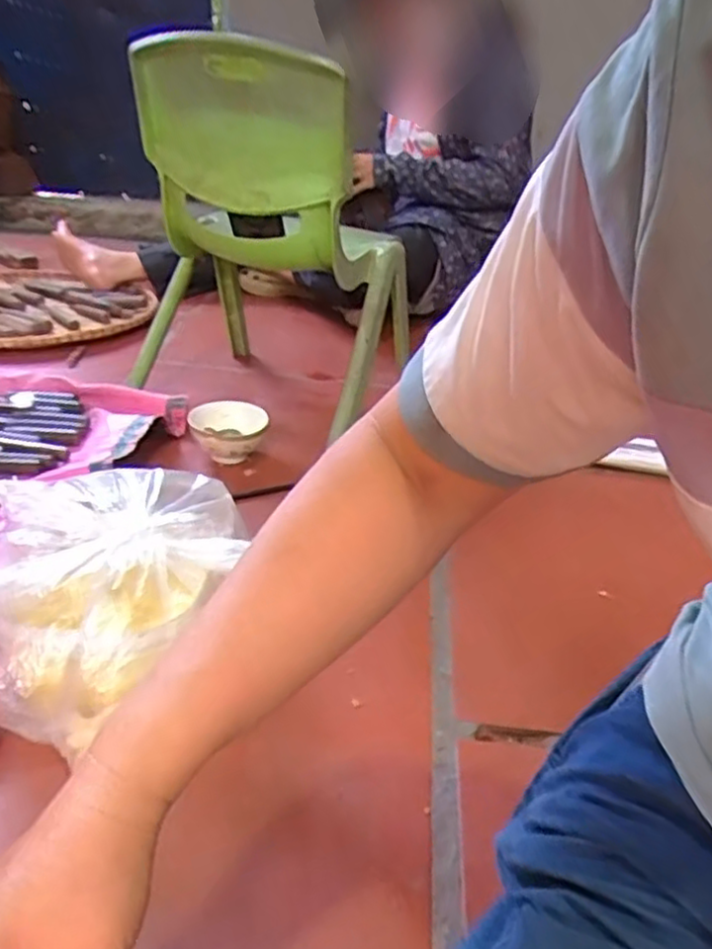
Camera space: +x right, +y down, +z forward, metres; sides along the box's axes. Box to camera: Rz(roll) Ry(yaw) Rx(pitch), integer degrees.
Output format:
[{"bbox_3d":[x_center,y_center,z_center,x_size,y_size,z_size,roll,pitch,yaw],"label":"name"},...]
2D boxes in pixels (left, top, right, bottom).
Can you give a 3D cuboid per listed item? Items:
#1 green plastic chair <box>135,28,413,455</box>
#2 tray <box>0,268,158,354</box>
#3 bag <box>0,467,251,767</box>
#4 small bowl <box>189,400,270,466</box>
[{"bbox_3d":[-0.127,-0.318,0.986,0.362,0.463,0.415,12,29,14],"label":"green plastic chair"},{"bbox_3d":[-0.670,-0.339,1.419,0.479,0.040,0.489,17,31,22],"label":"tray"},{"bbox_3d":[-0.201,0.096,0.625,0.201,0.130,0.246,-4,29,-15],"label":"bag"},{"bbox_3d":[-0.173,-0.059,0.986,0.108,0.060,0.104,3,28,-2],"label":"small bowl"}]

